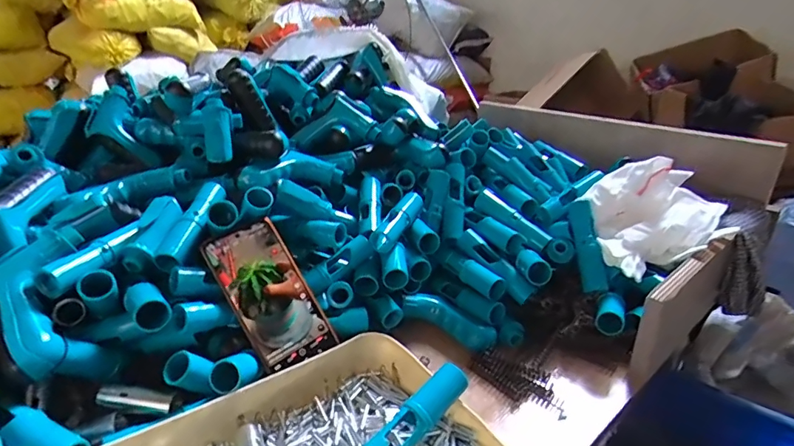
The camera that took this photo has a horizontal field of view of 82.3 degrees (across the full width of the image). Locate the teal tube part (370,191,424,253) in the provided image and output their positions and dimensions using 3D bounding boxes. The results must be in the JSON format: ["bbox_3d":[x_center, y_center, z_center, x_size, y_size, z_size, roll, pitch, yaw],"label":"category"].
[{"bbox_3d":[0.004,-0.004,0.587,0.031,0.039,0.118,8,25,20],"label":"teal tube part"}]

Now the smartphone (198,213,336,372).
[{"bbox_3d":[-0.131,0.074,0.472,0.078,0.153,0.005,-28,-7,-29],"label":"smartphone"}]

